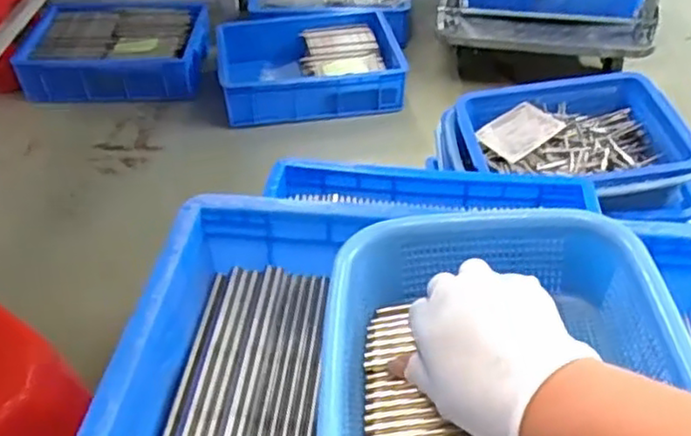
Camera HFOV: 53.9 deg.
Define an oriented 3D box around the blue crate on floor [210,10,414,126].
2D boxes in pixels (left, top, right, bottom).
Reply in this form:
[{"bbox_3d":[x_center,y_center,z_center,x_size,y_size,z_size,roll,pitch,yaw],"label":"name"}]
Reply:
[{"bbox_3d":[-0.088,-0.352,1.576,0.406,0.109,0.326,-7,42,-7],"label":"blue crate on floor"}]

